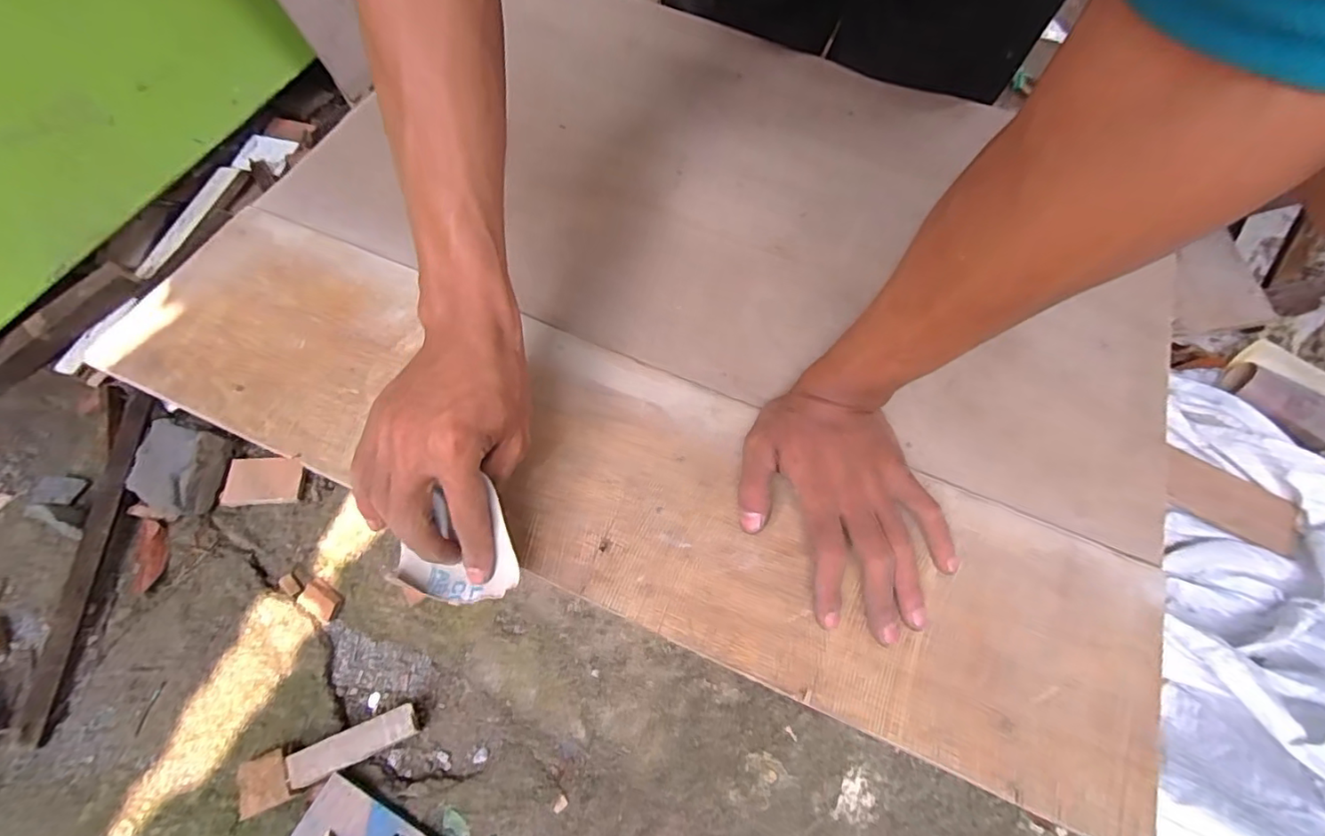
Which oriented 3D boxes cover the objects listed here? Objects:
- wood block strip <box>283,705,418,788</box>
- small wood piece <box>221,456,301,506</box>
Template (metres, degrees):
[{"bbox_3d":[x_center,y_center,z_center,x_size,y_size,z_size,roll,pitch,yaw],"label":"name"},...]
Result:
[{"bbox_3d":[-0.425,0.447,0.776,0.156,0.050,0.052,-16,68,-26],"label":"wood block strip"},{"bbox_3d":[-0.663,0.103,0.931,0.109,0.018,0.081,-1,63,-18],"label":"small wood piece"}]

